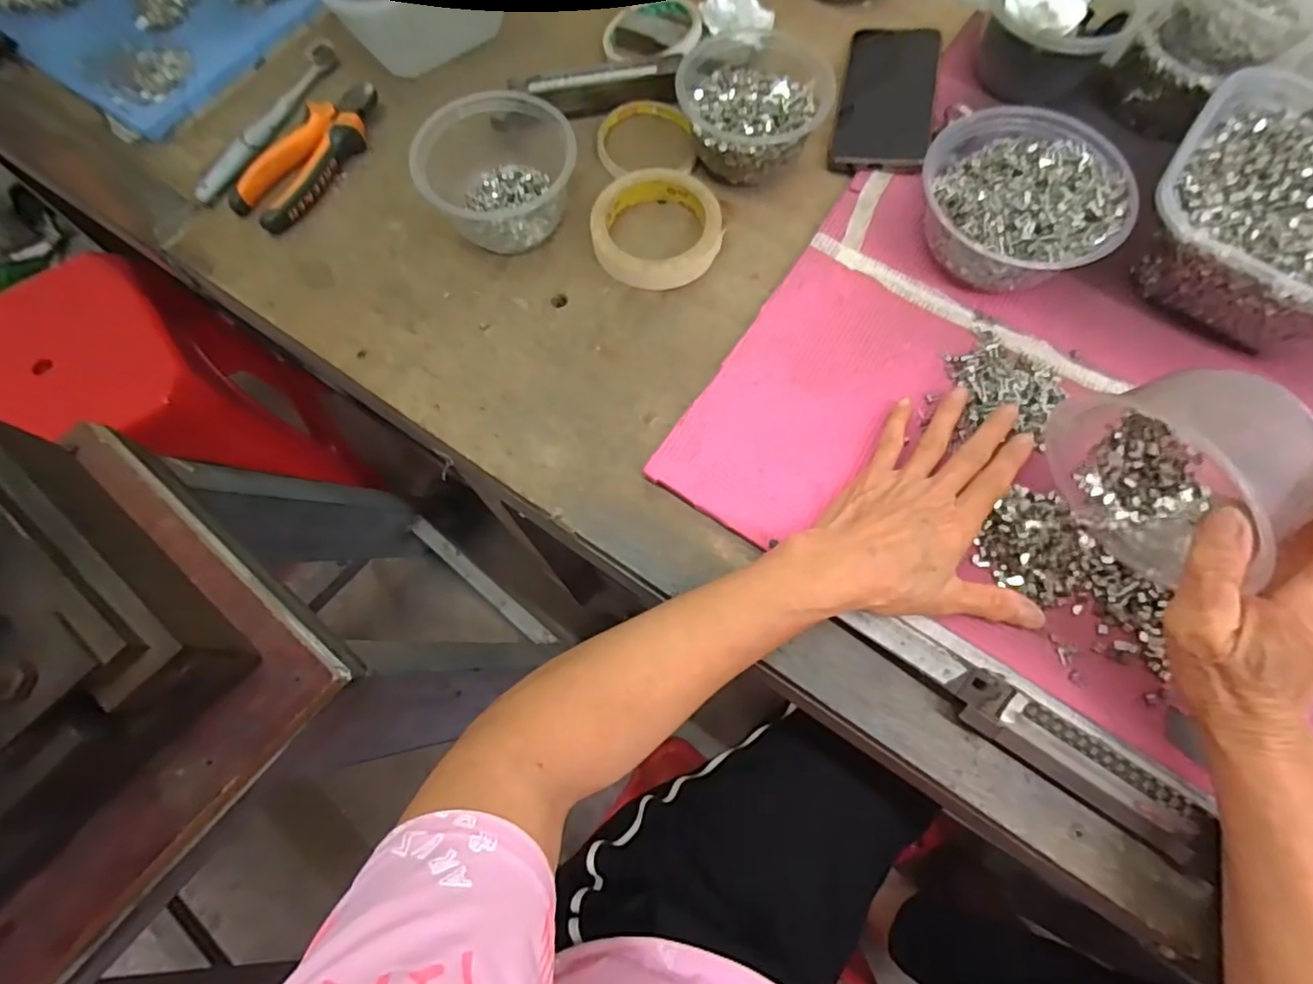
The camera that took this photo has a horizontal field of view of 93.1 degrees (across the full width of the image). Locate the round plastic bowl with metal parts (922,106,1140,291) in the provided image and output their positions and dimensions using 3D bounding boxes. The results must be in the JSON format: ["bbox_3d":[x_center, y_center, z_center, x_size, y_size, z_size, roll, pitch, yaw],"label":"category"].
[{"bbox_3d":[0.254,-0.204,0.444,0.132,0.059,0.134,-1,73,2],"label":"round plastic bowl with metal parts"}]

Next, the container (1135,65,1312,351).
[{"bbox_3d":[0.426,-0.184,0.423,0.172,0.066,0.173,34,77,12],"label":"container"}]

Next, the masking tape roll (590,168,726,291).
[{"bbox_3d":[0.001,-0.202,0.479,0.097,0.022,0.100,-1,73,2],"label":"masking tape roll"}]

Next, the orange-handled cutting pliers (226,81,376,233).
[{"bbox_3d":[-0.279,-0.277,0.505,0.056,0.023,0.149,33,77,11],"label":"orange-handled cutting pliers"}]

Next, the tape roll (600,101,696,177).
[{"bbox_3d":[-0.009,-0.296,0.517,0.079,0.011,0.077,-1,73,2],"label":"tape roll"}]

